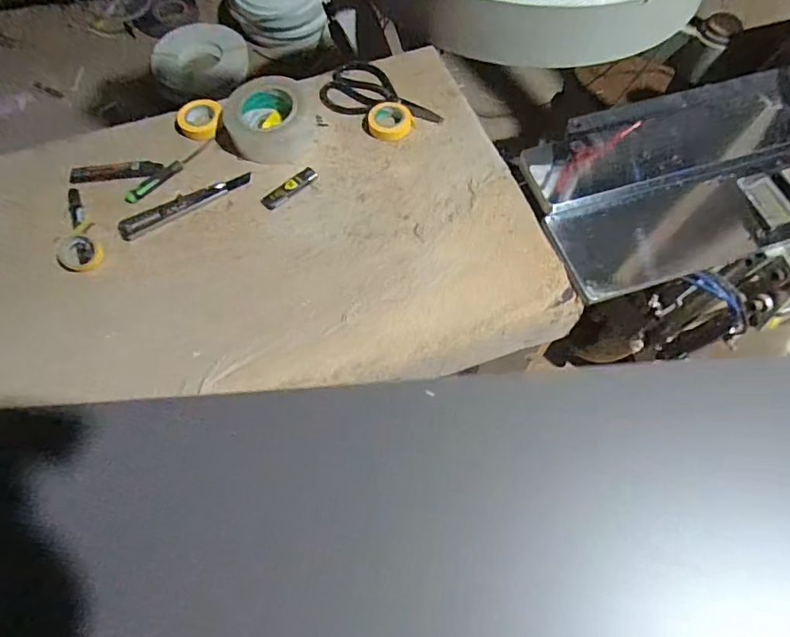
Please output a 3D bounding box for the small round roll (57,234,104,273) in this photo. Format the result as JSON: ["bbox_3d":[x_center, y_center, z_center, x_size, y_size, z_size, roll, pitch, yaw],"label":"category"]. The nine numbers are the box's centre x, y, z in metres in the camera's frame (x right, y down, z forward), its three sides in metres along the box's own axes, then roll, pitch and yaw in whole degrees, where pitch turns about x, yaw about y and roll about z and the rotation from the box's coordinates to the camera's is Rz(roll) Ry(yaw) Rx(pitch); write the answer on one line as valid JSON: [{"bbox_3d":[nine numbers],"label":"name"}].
[{"bbox_3d":[-0.407,-0.086,0.640,0.054,0.016,0.044,32,68,14],"label":"small round roll"}]

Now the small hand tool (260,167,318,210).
[{"bbox_3d":[-0.144,-0.179,0.679,0.084,0.006,0.024,-41,71,-18],"label":"small hand tool"}]

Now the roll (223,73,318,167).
[{"bbox_3d":[-0.178,-0.288,0.712,0.127,0.054,0.138,0,64,-1],"label":"roll"}]

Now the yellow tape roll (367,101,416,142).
[{"bbox_3d":[-0.009,-0.289,0.727,0.069,0.015,0.062,39,69,16],"label":"yellow tape roll"}]

